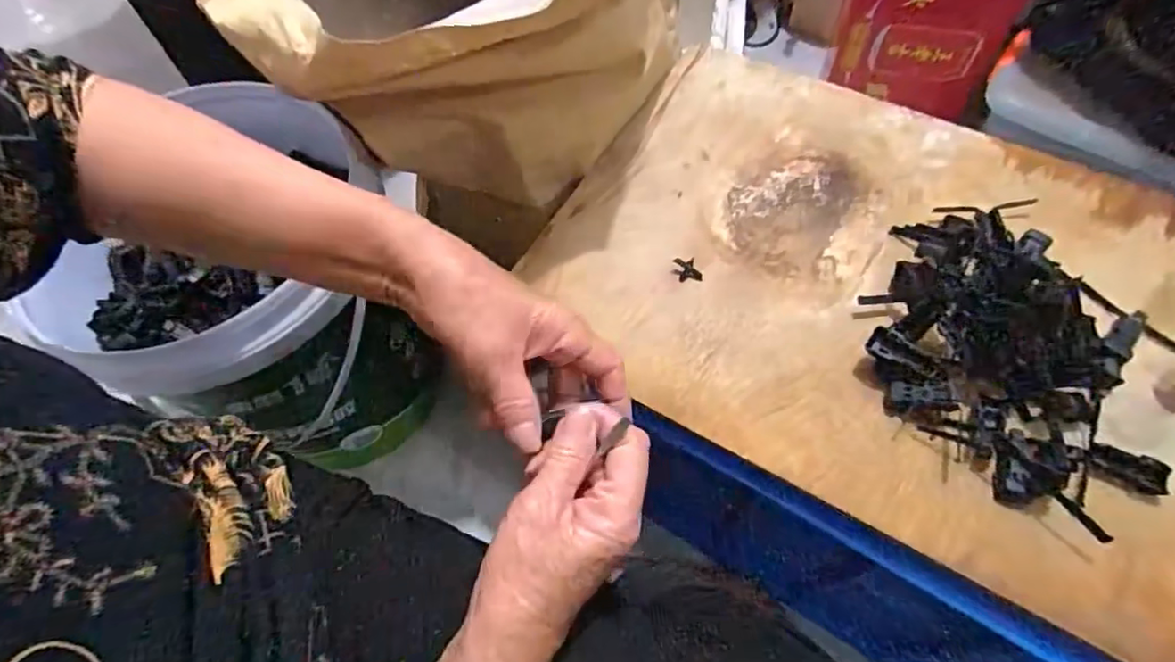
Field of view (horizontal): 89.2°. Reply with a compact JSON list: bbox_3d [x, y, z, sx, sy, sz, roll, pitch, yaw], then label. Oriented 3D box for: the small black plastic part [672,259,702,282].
[{"bbox_3d":[0.084,-0.052,0.503,0.024,0.006,0.019,0,61,4],"label":"small black plastic part"}]

